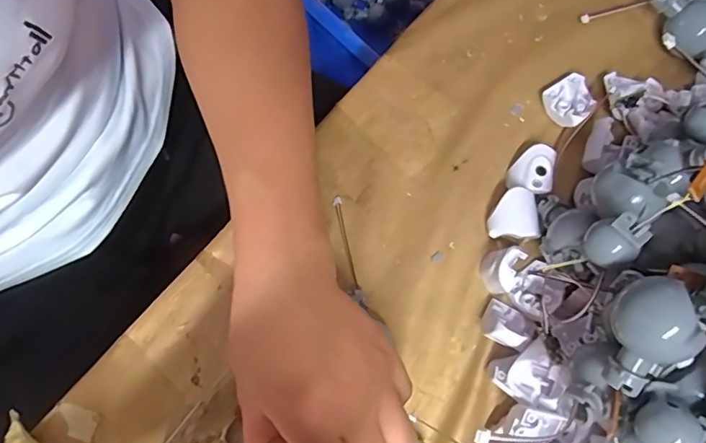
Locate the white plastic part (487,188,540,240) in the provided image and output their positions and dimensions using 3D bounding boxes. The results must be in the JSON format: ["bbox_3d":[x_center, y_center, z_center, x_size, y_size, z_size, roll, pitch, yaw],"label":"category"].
[{"bbox_3d":[0.101,-0.004,0.331,0.029,0.013,0.031,7,76,1],"label":"white plastic part"}]

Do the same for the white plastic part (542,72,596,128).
[{"bbox_3d":[0.145,-0.080,0.348,0.029,0.018,0.031,-30,78,-8],"label":"white plastic part"}]

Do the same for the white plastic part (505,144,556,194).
[{"bbox_3d":[0.115,-0.033,0.338,0.027,0.015,0.033,15,76,3],"label":"white plastic part"}]

